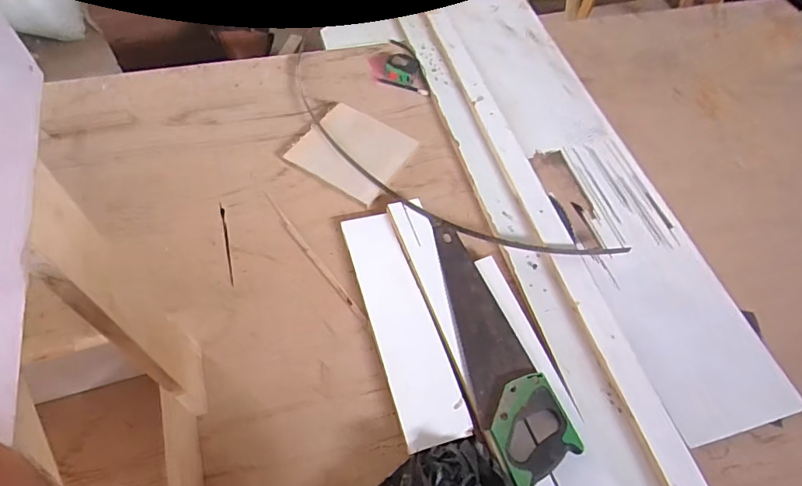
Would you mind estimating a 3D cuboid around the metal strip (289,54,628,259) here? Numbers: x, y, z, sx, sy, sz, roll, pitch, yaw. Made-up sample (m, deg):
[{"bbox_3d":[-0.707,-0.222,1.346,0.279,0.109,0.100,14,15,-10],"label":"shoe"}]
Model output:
[{"bbox_3d":[0.021,-0.168,0.990,0.854,0.035,0.205,33,62,19],"label":"metal strip"}]

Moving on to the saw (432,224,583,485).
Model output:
[{"bbox_3d":[0.132,0.150,0.784,0.110,0.023,0.420,-17,58,-12],"label":"saw"}]

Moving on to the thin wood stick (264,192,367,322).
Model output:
[{"bbox_3d":[-0.160,0.021,0.884,0.014,0.011,0.320,-32,62,-21],"label":"thin wood stick"}]

